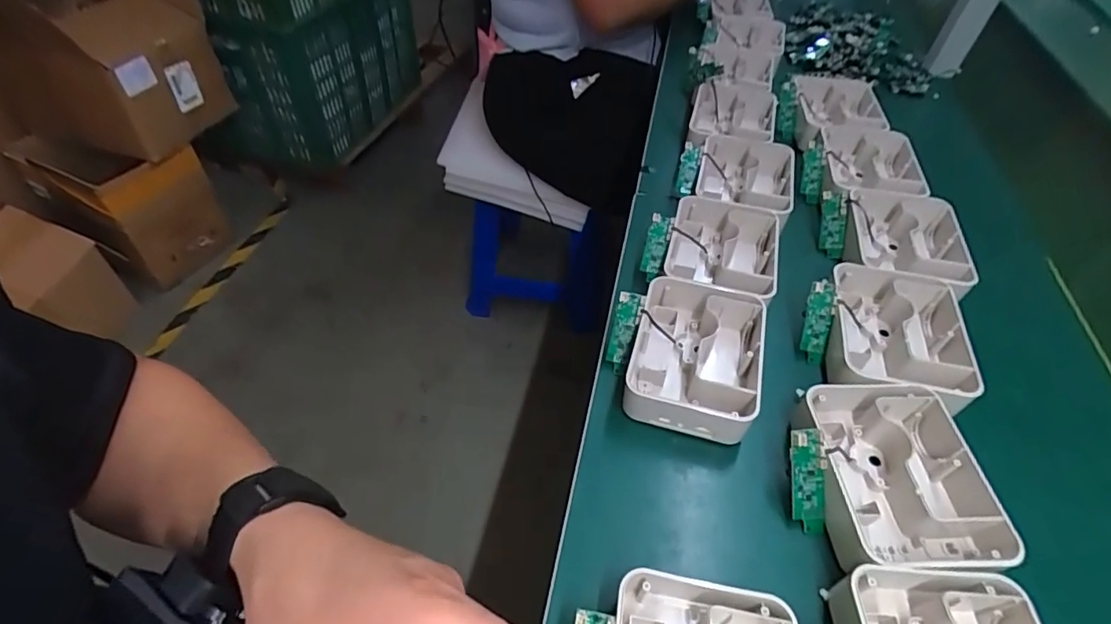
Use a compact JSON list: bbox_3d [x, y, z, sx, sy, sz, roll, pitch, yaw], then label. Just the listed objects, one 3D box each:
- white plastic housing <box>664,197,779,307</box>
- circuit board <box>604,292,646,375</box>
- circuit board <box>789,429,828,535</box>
[{"bbox_3d":[0.159,-0.055,0.514,0.101,0.045,0.129,15,48,9],"label":"white plastic housing"},{"bbox_3d":[0.057,0.017,0.455,0.021,0.005,0.069,17,92,17],"label":"circuit board"},{"bbox_3d":[0.174,0.116,0.366,0.024,0.009,0.069,-2,90,-6],"label":"circuit board"}]

